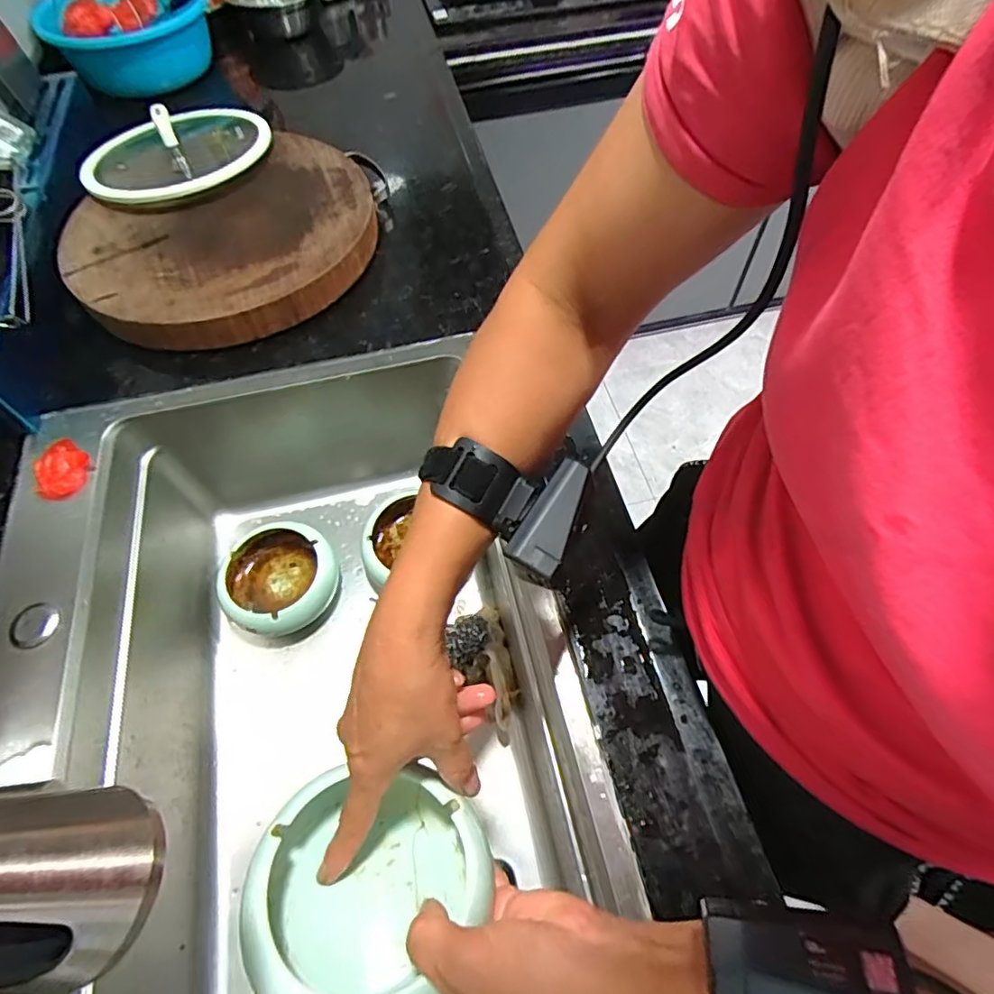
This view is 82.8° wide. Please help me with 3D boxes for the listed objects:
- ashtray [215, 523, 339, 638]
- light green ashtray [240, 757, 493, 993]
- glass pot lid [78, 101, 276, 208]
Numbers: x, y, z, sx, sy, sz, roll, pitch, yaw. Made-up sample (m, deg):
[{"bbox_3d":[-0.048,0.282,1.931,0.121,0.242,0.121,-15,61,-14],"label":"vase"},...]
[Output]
[{"bbox_3d":[-0.248,0.093,0.650,0.123,0.051,0.124,-1,60,2],"label":"ashtray"},{"bbox_3d":[-0.067,0.218,0.315,0.131,0.052,0.131,3,43,-3],"label":"light green ashtray"},{"bbox_3d":[-0.405,-0.443,0.699,0.205,0.049,0.218,-1,60,2],"label":"glass pot lid"}]

